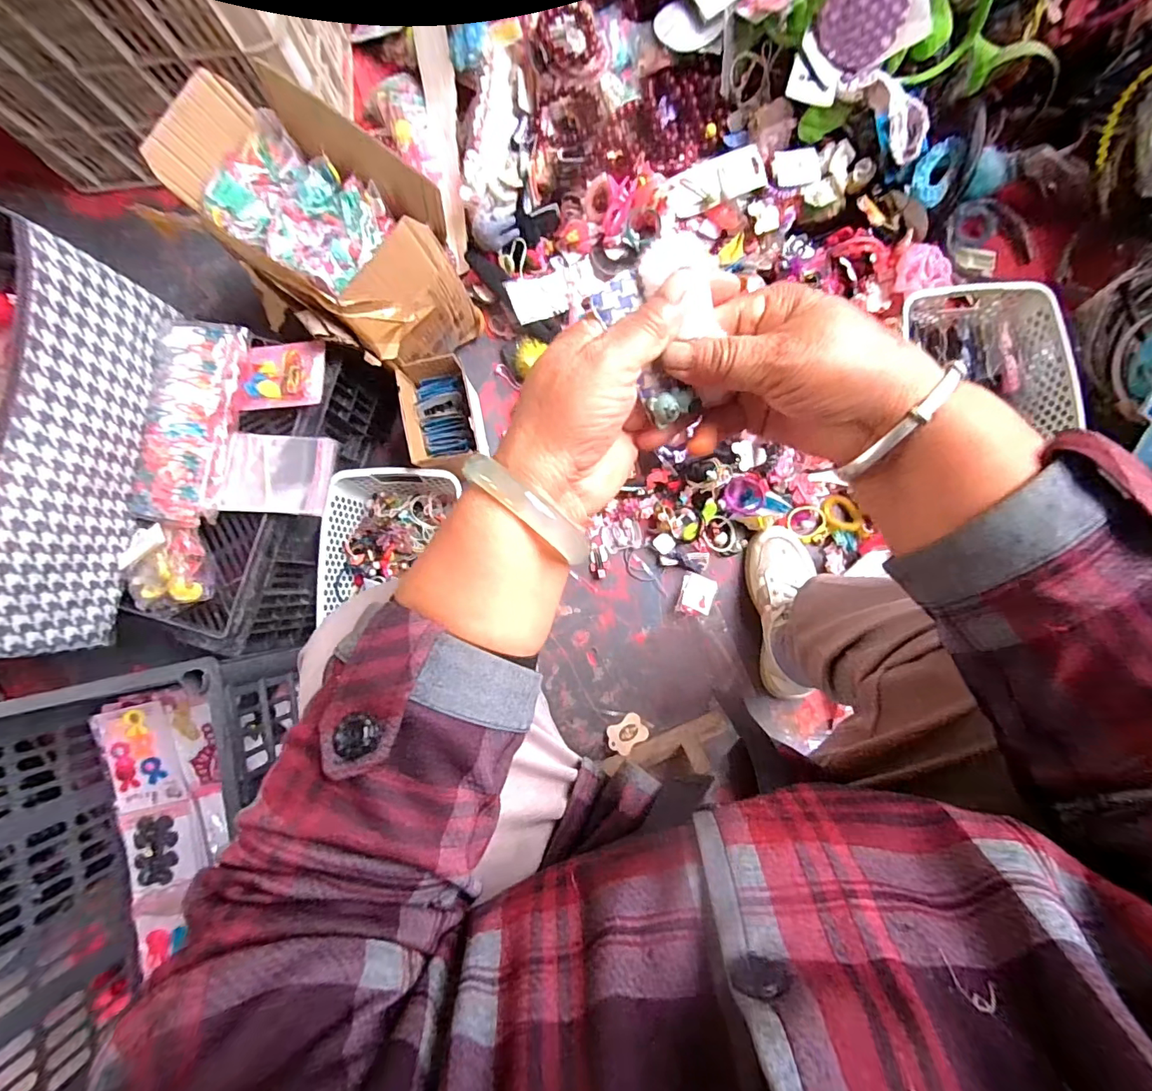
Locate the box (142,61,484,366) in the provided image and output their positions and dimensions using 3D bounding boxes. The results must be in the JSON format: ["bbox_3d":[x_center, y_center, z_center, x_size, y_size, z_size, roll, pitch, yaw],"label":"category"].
[{"bbox_3d":[-0.320,-0.382,0.643,0.326,0.221,0.210,32,88,5],"label":"box"}]

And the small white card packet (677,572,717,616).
[{"bbox_3d":[0.178,0.074,0.719,0.053,0.007,0.059,21,78,-13],"label":"small white card packet"}]

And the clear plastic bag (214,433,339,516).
[{"bbox_3d":[-0.355,-0.084,0.581,0.127,0.039,0.098,7,86,3],"label":"clear plastic bag"}]

